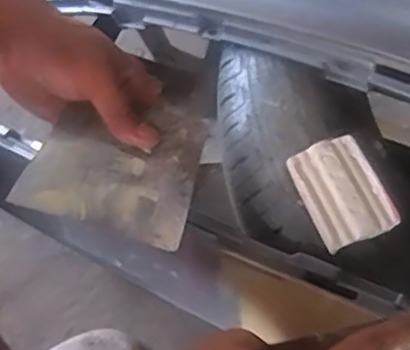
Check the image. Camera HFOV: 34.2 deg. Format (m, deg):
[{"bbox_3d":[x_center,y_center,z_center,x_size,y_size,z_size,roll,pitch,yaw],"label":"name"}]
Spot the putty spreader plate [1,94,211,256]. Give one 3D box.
[{"bbox_3d":[-0.057,-0.009,0.427,0.116,0.005,0.090,14,69,21],"label":"putty spreader plate"}]

